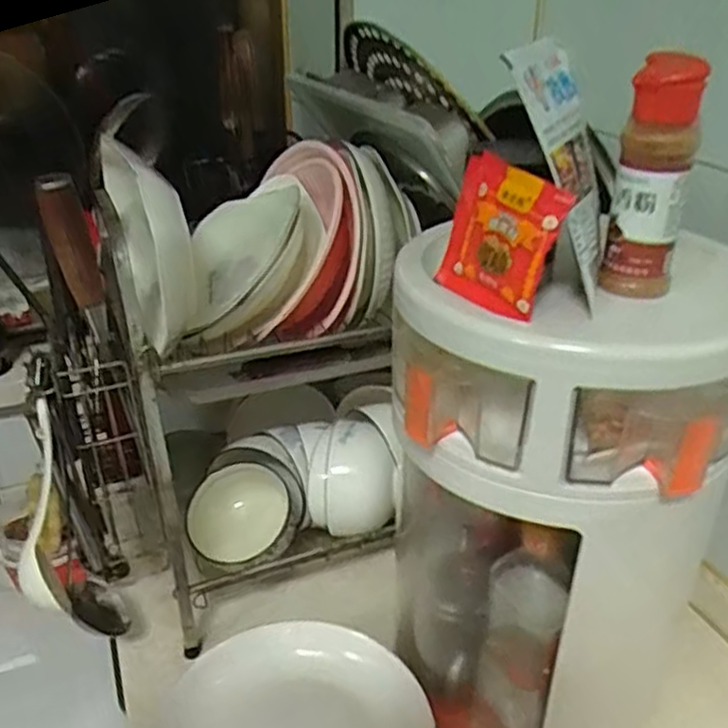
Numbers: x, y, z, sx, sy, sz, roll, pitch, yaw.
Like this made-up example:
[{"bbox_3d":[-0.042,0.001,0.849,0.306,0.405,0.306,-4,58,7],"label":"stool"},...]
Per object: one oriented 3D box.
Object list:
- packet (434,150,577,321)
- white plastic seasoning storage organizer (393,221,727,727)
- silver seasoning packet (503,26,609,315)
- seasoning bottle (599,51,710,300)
[{"bbox_3d":[0.076,-0.072,0.414,0.023,0.076,0.068,-17,34,-28],"label":"packet"},{"bbox_3d":[0.125,0.124,0.549,0.203,0.415,0.181,7,31,11],"label":"white plastic seasoning storage organizer"},{"bbox_3d":[0.117,-0.109,0.408,0.009,0.141,0.076,-6,30,38],"label":"silver seasoning packet"},{"bbox_3d":[0.164,-0.101,0.418,0.036,0.127,0.046,16,34,25],"label":"seasoning bottle"}]

